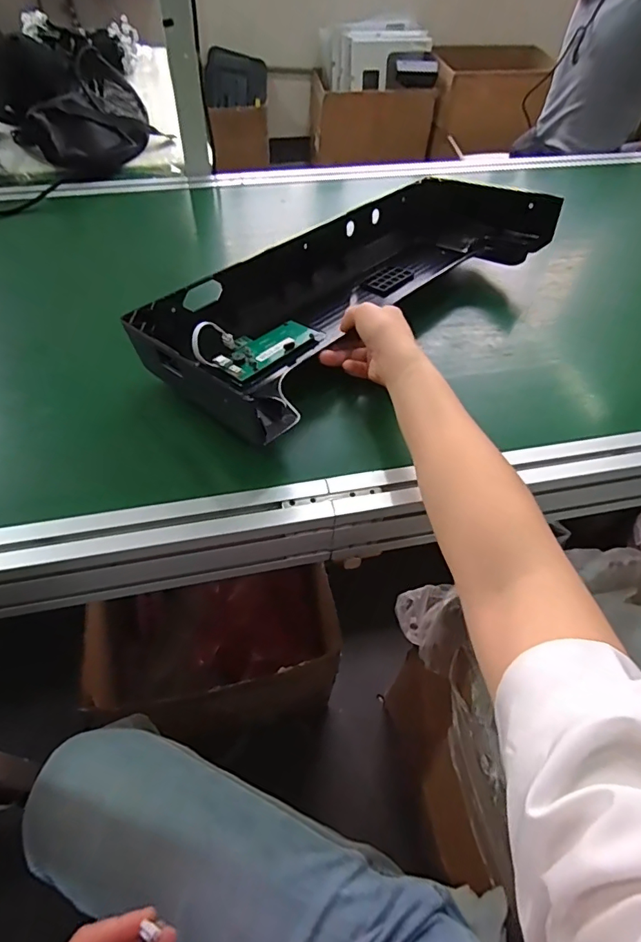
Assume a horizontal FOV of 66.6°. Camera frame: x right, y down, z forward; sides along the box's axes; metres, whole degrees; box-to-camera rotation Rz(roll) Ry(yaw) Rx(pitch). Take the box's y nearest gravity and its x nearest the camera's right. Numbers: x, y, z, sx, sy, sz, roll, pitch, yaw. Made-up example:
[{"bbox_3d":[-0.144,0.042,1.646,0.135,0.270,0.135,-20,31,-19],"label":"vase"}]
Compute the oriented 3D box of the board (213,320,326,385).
[{"bbox_3d":[-0.057,-0.136,0.525,0.122,0.017,0.062,-34,61,-24],"label":"board"}]

